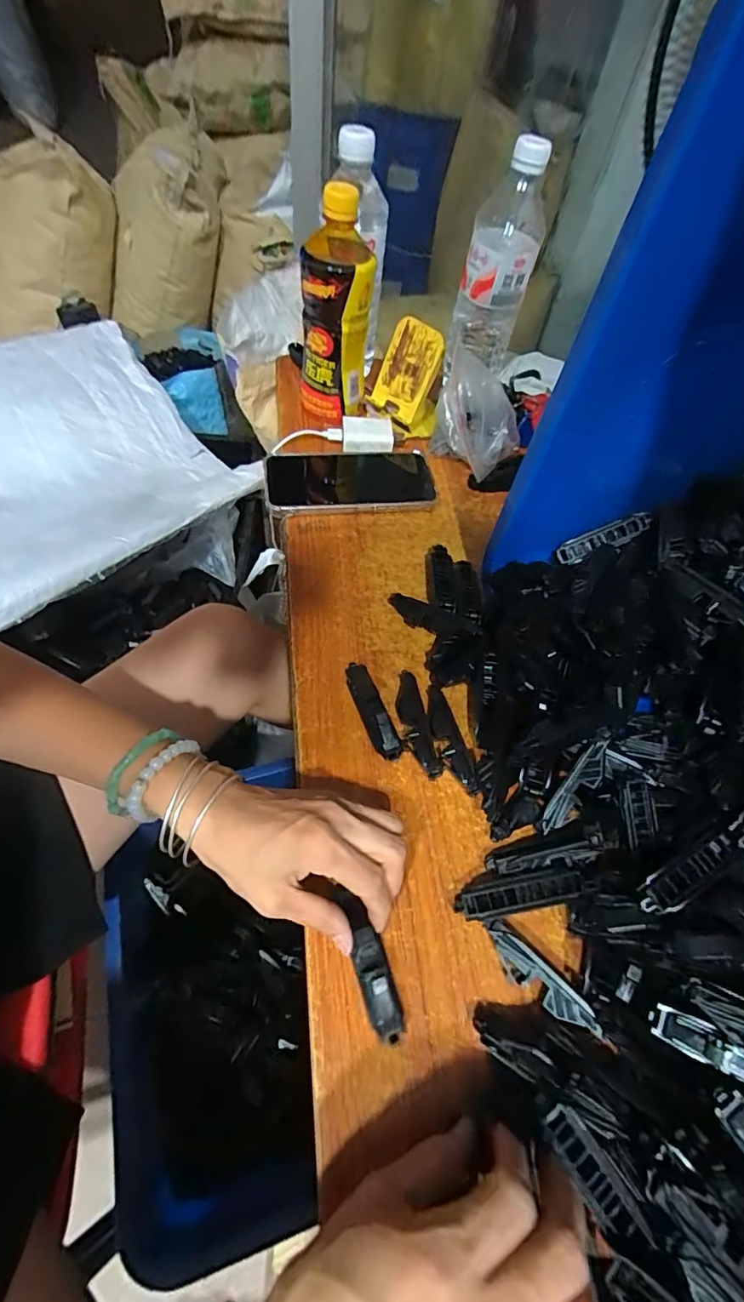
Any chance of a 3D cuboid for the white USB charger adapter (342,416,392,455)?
[{"bbox_3d":[-0.005,-0.230,0.528,0.053,0.017,0.042,3,57,-6],"label":"white USB charger adapter"}]

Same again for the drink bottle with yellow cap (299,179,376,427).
[{"bbox_3d":[-0.036,-0.336,0.491,0.071,0.182,0.083,5,57,-4],"label":"drink bottle with yellow cap"}]

